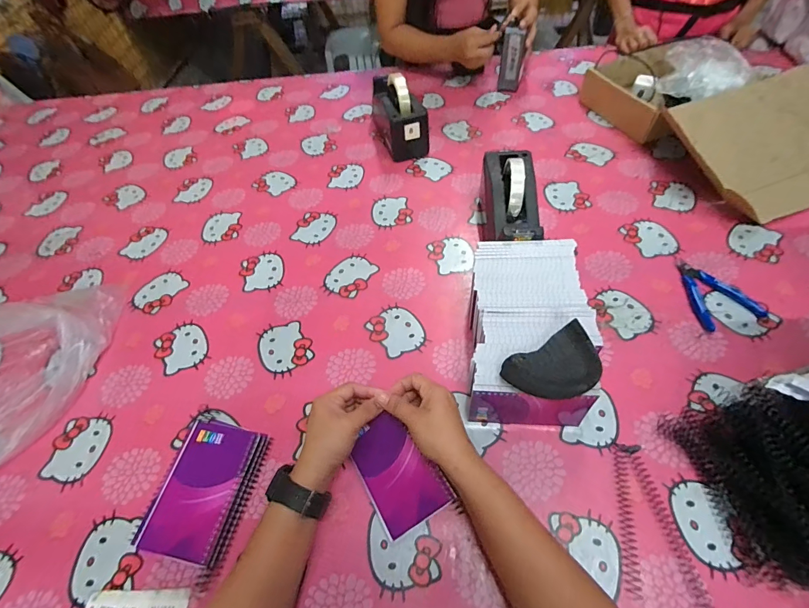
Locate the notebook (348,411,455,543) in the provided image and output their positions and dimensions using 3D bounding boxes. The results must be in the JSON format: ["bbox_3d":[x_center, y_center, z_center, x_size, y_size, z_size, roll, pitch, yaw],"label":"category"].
[{"bbox_3d":[-0.010,0.186,0.413,0.079,0.004,0.111,-39,70,3],"label":"notebook"}]

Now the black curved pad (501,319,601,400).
[{"bbox_3d":[0.160,0.067,0.391,0.099,0.017,0.065,-24,56,-11],"label":"black curved pad"}]

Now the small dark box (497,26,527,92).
[{"bbox_3d":[0.246,-0.552,0.857,0.048,0.124,0.018,7,56,10],"label":"small dark box"}]

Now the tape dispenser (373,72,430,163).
[{"bbox_3d":[-0.016,-0.404,0.779,0.078,0.120,0.204,-17,55,-6],"label":"tape dispenser"}]

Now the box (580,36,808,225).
[{"bbox_3d":[0.617,-0.374,0.714,0.336,0.088,0.456,-19,56,-8],"label":"box"}]

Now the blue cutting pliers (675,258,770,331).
[{"bbox_3d":[0.434,-0.019,0.529,0.093,0.010,0.112,-15,55,-5],"label":"blue cutting pliers"}]

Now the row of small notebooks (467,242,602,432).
[{"bbox_3d":[0.156,0.035,0.478,0.138,0.083,0.239,3,55,7],"label":"row of small notebooks"}]

